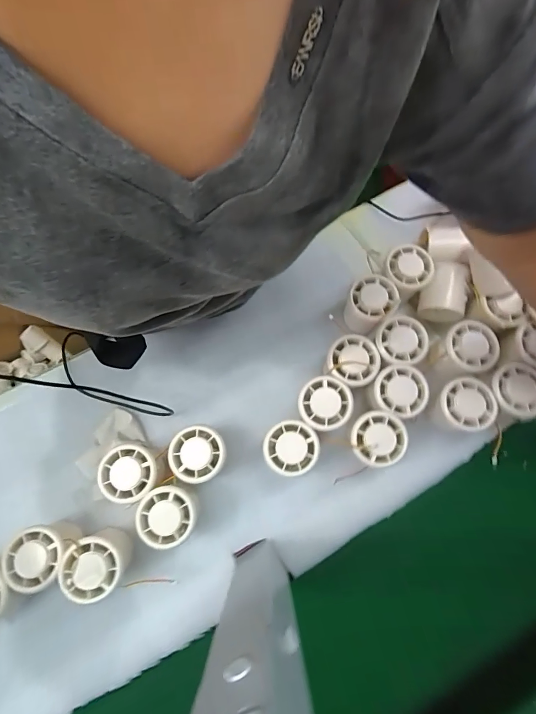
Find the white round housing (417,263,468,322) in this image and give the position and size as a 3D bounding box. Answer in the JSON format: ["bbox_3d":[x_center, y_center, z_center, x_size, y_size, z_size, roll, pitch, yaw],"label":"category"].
[{"bbox_3d":[0.210,-0.077,0.453,0.054,0.053,0.061,17,76,4],"label":"white round housing"}]

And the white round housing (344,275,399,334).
[{"bbox_3d":[0.118,-0.059,0.443,0.052,0.053,0.053,0,75,0],"label":"white round housing"}]

